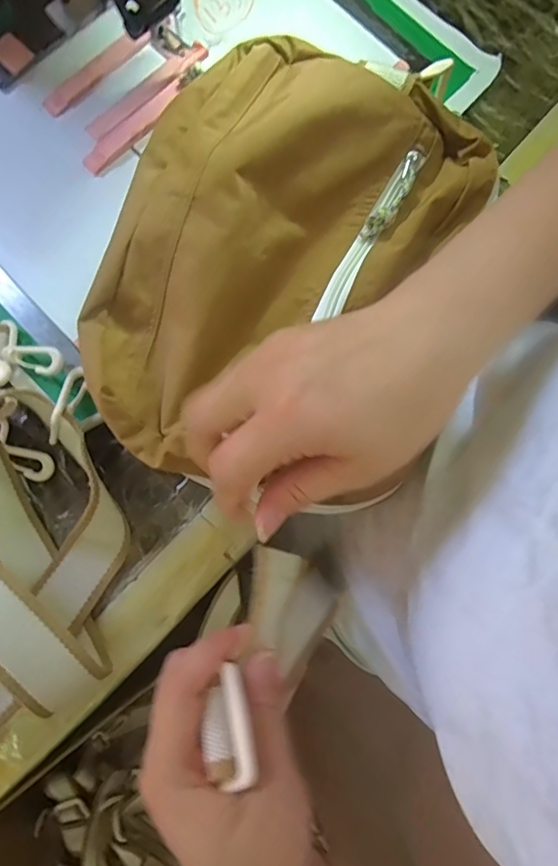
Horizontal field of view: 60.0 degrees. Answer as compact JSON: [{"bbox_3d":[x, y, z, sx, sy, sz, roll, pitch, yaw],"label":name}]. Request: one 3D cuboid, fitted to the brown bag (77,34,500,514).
[{"bbox_3d":[0.004,-0.104,0.292,0.187,0.053,0.277,24,79,3],"label":"brown bag"}]

